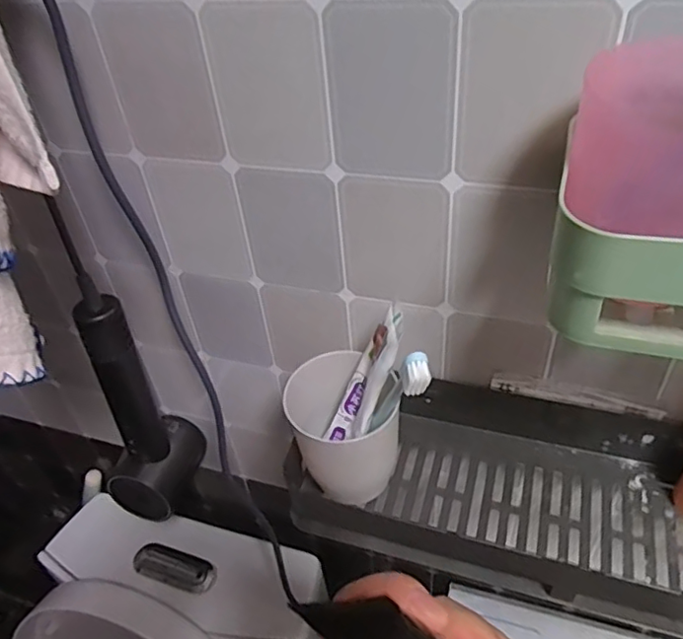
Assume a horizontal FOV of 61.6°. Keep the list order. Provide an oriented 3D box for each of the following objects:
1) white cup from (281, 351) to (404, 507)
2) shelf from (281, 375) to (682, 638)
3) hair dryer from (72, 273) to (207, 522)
[{"bbox_3d":[0.000,0.077,0.424,0.080,0.103,0.071,-7,41,-1],"label":"white cup"},{"bbox_3d":[0.162,0.122,0.404,0.399,0.058,0.149,11,44,19],"label":"shelf"},{"bbox_3d":[-0.205,0.083,0.552,0.066,0.249,0.094,7,42,15],"label":"hair dryer"}]

